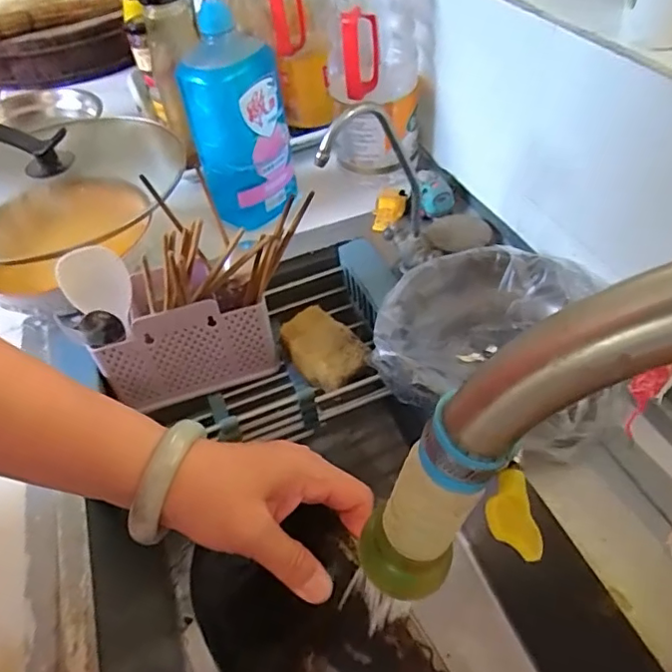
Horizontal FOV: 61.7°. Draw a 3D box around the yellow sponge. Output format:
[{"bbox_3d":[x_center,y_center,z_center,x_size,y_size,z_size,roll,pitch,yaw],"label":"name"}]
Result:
[{"bbox_3d":[-0.014,0.014,0.632,0.066,0.036,0.111,-33,52,-22],"label":"yellow sponge"}]

